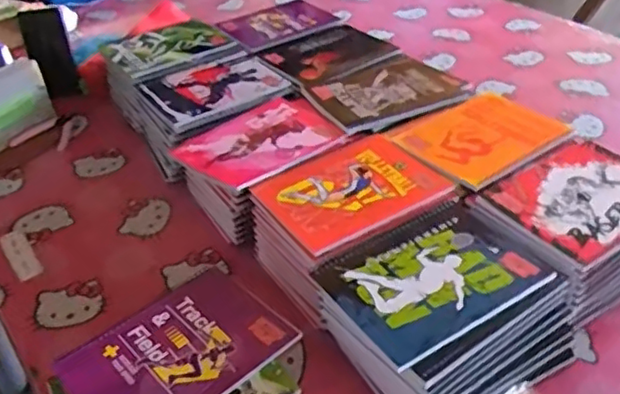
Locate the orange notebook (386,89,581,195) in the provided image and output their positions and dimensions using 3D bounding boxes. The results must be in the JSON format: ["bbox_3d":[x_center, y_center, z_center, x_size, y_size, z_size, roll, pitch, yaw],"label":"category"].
[{"bbox_3d":[0.226,-0.086,0.846,0.204,0.018,0.166,-25,42,-26],"label":"orange notebook"}]

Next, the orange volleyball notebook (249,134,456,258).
[{"bbox_3d":[0.051,-0.010,0.768,0.196,0.016,0.152,-24,42,-25],"label":"orange volleyball notebook"}]

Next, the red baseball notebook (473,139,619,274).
[{"bbox_3d":[0.308,0.002,0.730,0.197,0.009,0.157,-23,42,-24],"label":"red baseball notebook"}]

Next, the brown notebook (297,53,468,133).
[{"bbox_3d":[0.113,-0.159,0.950,0.214,0.012,0.162,-18,40,-18],"label":"brown notebook"}]

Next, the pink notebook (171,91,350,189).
[{"bbox_3d":[-0.057,-0.083,0.865,0.215,0.006,0.154,-31,45,-31],"label":"pink notebook"}]

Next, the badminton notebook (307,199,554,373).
[{"bbox_3d":[0.126,0.073,0.646,0.201,0.008,0.154,-24,42,-25],"label":"badminton notebook"}]

